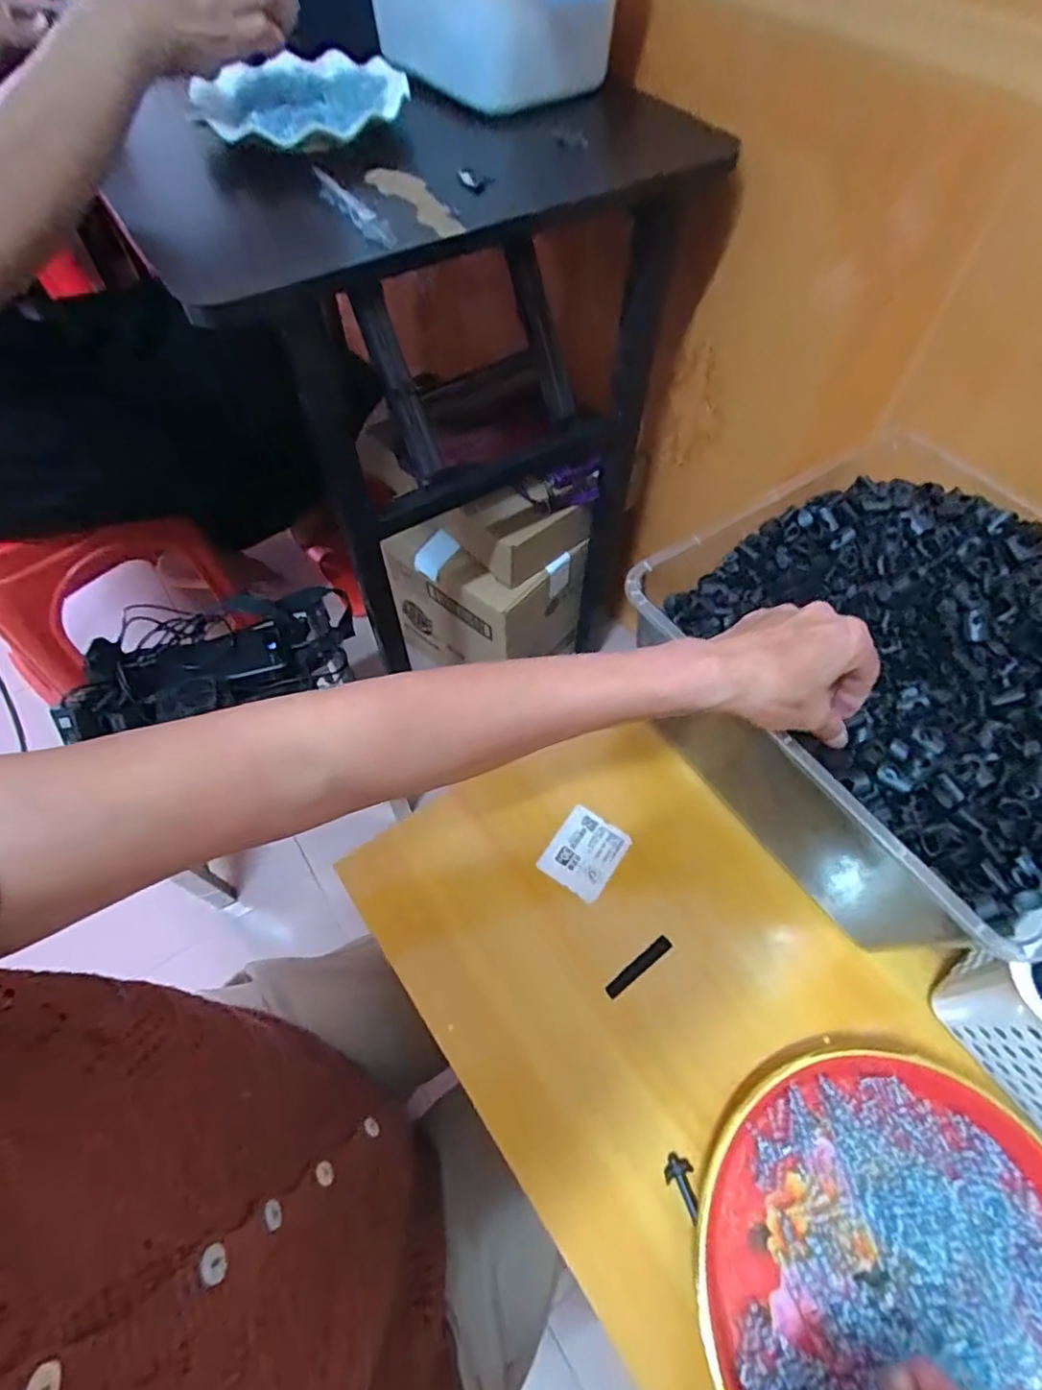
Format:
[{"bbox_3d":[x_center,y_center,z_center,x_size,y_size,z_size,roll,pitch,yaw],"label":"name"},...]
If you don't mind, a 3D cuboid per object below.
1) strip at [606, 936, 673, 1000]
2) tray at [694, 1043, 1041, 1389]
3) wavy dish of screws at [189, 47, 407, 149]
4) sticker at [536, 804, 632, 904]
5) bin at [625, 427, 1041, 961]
[{"bbox_3d":[0.079,0.182,0.422,0.055,0.004,0.009,-33,64,-18],"label":"strip"},{"bbox_3d":[0.208,0.303,0.334,0.213,0.022,0.196,0,59,1],"label":"tray"},{"bbox_3d":[-0.191,-0.518,0.546,0.172,0.022,0.180,0,59,1],"label":"wavy dish of screws"},{"bbox_3d":[0.046,0.116,0.463,0.048,0.004,0.058,32,64,18],"label":"sticker"},{"bbox_3d":[0.268,-0.005,0.456,0.278,0.152,0.286,-29,63,-15],"label":"bin"}]

